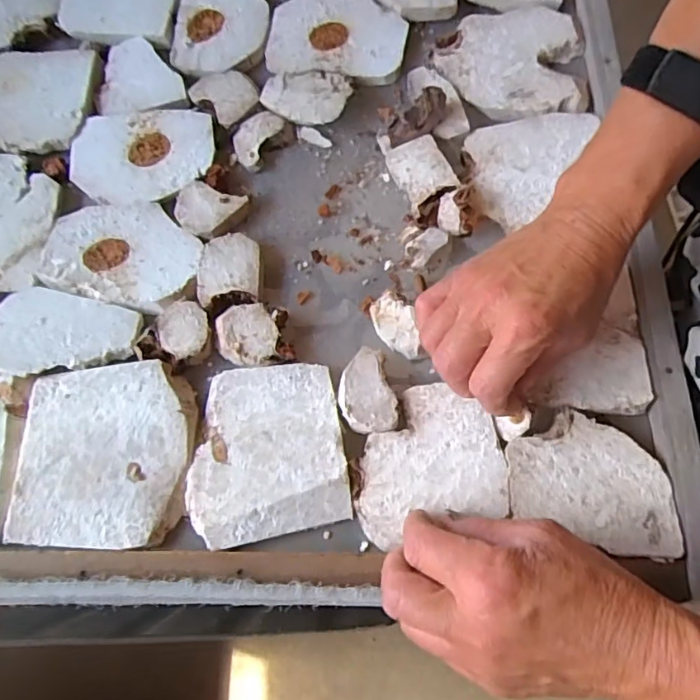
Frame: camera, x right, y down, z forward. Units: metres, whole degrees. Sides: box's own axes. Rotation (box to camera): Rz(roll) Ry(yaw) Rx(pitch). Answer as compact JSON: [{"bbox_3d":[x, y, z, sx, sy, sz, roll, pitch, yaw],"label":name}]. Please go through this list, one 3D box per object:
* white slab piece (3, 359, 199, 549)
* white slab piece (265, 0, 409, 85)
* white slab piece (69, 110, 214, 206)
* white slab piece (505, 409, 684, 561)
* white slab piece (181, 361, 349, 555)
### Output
[{"bbox_3d":[-0.147,0.061,0.348,0.100,0.014,0.111,0,69,1],"label":"white slab piece"},{"bbox_3d":[-0.010,-0.259,0.469,0.109,0.016,0.080,10,70,4],"label":"white slab piece"},{"bbox_3d":[-0.159,-0.148,0.437,0.106,0.011,0.080,-2,69,0],"label":"white slab piece"},{"bbox_3d":[0.139,0.075,0.329,0.092,0.007,0.071,9,70,4],"label":"white slab piece"},{"bbox_3d":[-0.052,0.057,0.347,0.092,0.018,0.105,-11,70,-3],"label":"white slab piece"}]

